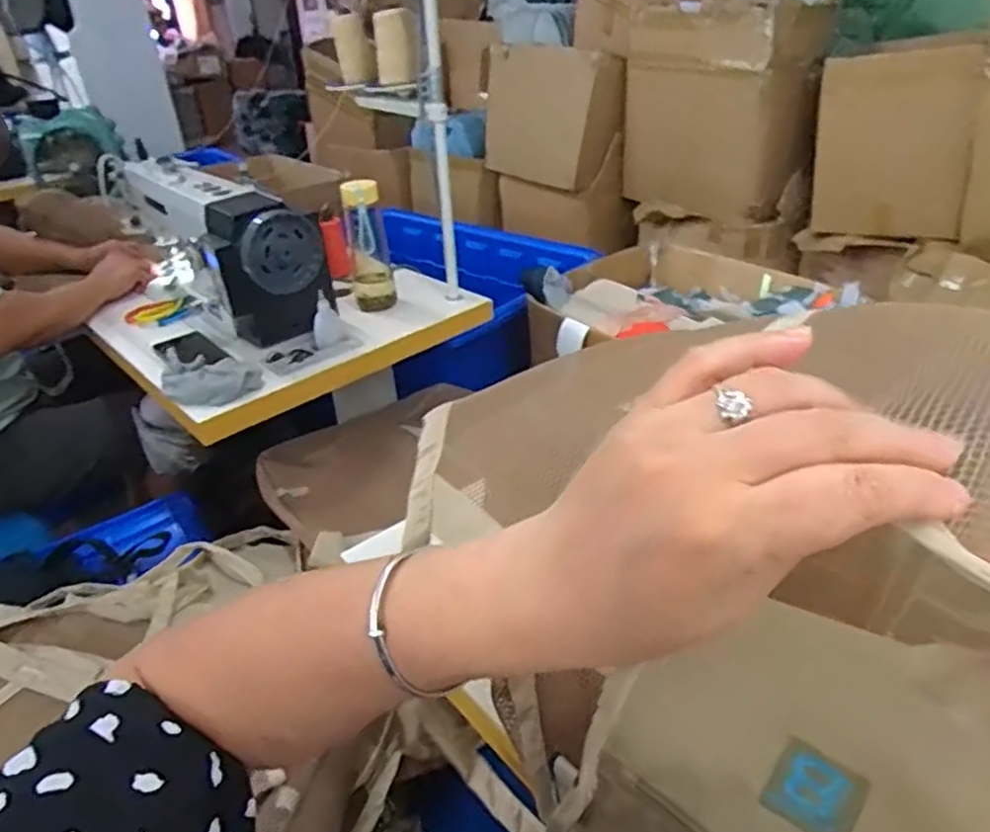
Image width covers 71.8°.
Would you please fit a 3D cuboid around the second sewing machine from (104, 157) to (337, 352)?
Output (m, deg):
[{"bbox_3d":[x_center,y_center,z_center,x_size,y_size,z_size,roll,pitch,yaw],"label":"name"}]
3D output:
[{"bbox_3d":[-0.515,-0.300,1.214,0.616,0.236,0.150,25,42,37],"label":"second sewing machine"}]

